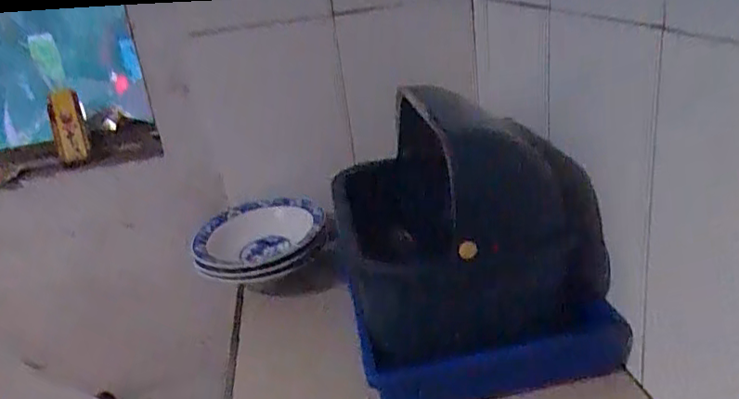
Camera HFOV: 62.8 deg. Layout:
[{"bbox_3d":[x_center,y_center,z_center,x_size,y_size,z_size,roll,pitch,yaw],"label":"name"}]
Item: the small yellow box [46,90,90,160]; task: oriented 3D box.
[{"bbox_3d":[-0.565,-0.141,1.132,0.057,0.150,0.030,-16,-16,-19],"label":"small yellow box"}]

